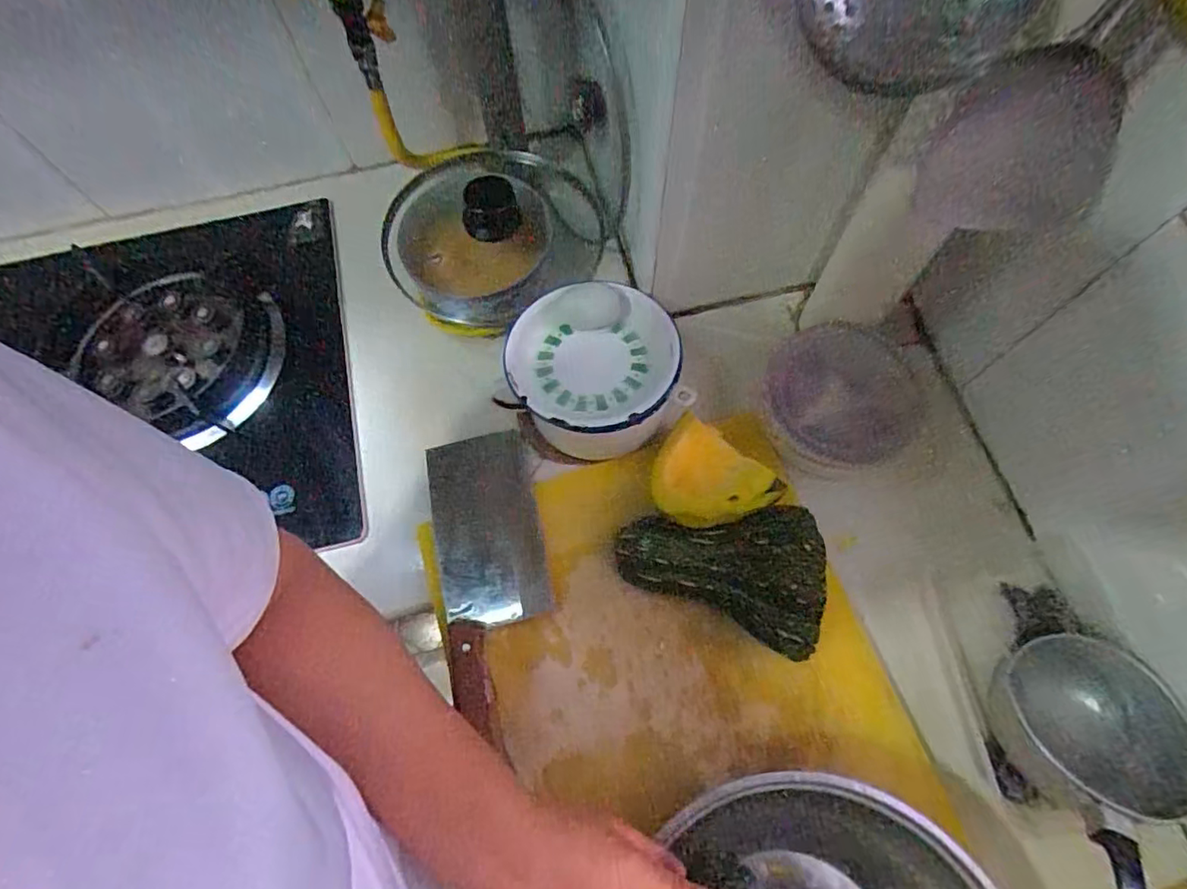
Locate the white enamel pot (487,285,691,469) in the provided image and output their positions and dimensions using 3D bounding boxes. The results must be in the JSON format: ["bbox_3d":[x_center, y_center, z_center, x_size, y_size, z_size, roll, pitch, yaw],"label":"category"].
[{"bbox_3d":[0.001,-0.058,0.545,0.150,0.097,0.140,-1,69,2],"label":"white enamel pot"}]

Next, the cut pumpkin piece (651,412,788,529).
[{"bbox_3d":[0.092,0.024,0.490,0.086,0.076,0.110,-36,71,-11],"label":"cut pumpkin piece"}]

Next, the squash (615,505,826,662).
[{"bbox_3d":[0.098,0.107,0.479,0.158,0.066,0.110,6,69,5],"label":"squash"}]

